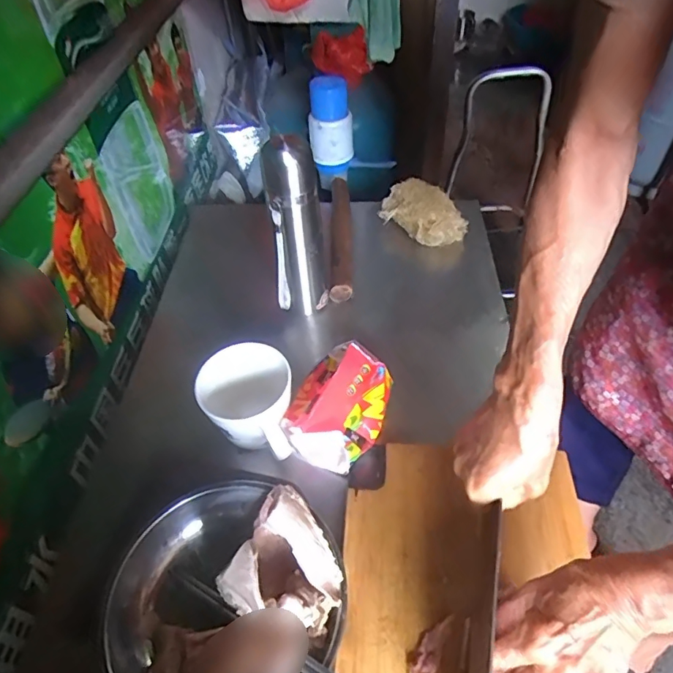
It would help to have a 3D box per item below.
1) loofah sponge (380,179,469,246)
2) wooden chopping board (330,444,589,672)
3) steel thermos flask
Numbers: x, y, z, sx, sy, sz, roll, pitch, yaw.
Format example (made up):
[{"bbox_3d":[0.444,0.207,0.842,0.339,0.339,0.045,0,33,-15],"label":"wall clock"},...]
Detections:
[{"bbox_3d":[0.142,-0.201,0.795,0.139,0.049,0.082,32,57,28],"label":"loofah sponge"},{"bbox_3d":[0.111,0.243,0.426,0.221,0.023,0.313,2,50,3],"label":"wooden chopping board"},{"bbox_3d":[-0.049,-0.128,0.632,0.068,0.227,0.069,-4,48,0],"label":"steel thermos flask"}]

